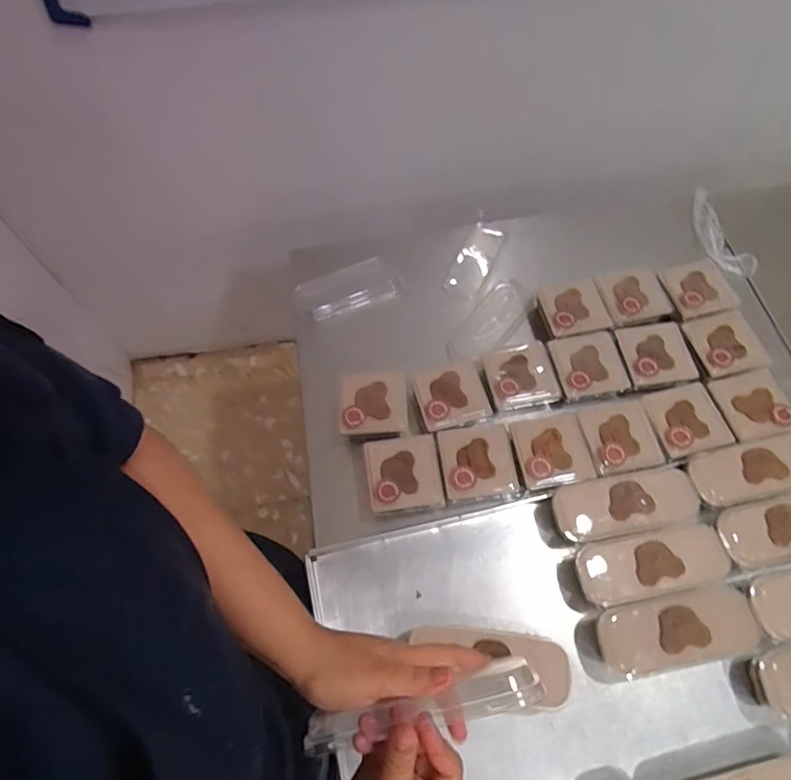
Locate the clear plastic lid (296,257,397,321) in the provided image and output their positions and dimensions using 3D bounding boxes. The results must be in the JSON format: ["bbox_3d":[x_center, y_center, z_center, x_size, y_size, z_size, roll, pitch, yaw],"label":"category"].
[{"bbox_3d":[-0.075,-0.147,0.765,0.144,0.021,0.074,-22,65,-10],"label":"clear plastic lid"}]

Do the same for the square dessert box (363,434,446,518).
[{"bbox_3d":[0.010,0.103,0.620,0.084,0.036,0.088,-8,63,-3],"label":"square dessert box"}]

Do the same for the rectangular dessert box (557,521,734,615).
[{"bbox_3d":[0.273,0.196,0.573,0.172,0.044,0.063,-11,64,-5],"label":"rectangular dessert box"}]

